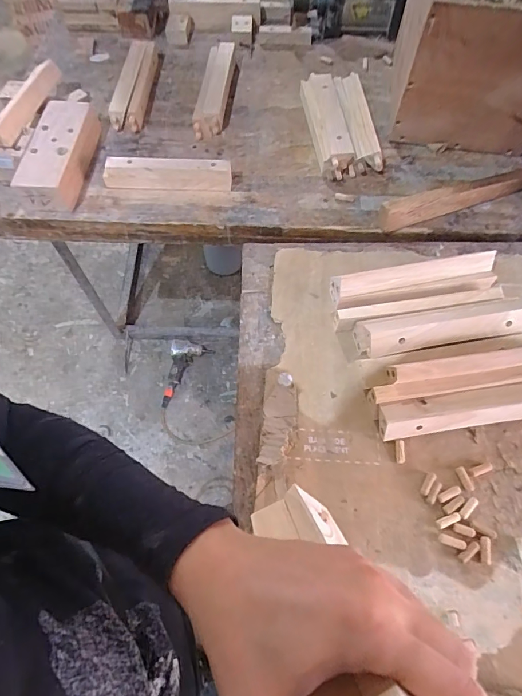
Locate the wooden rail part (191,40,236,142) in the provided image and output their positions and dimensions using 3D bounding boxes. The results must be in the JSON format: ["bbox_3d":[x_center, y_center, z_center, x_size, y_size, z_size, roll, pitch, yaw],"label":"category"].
[{"bbox_3d":[-0.095,-0.554,0.875,0.060,0.061,0.271,4,63,1],"label":"wooden rail part"}]

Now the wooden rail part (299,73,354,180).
[{"bbox_3d":[0.126,-0.454,0.835,0.063,0.048,0.270,-5,63,-4],"label":"wooden rail part"}]

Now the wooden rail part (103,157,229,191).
[{"bbox_3d":[-0.169,-0.320,0.760,0.225,0.049,0.033,0,63,-1],"label":"wooden rail part"}]

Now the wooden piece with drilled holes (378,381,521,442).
[{"bbox_3d":[0.281,0.083,0.559,0.250,0.040,0.044,-7,63,-5],"label":"wooden piece with drilled holes"}]

